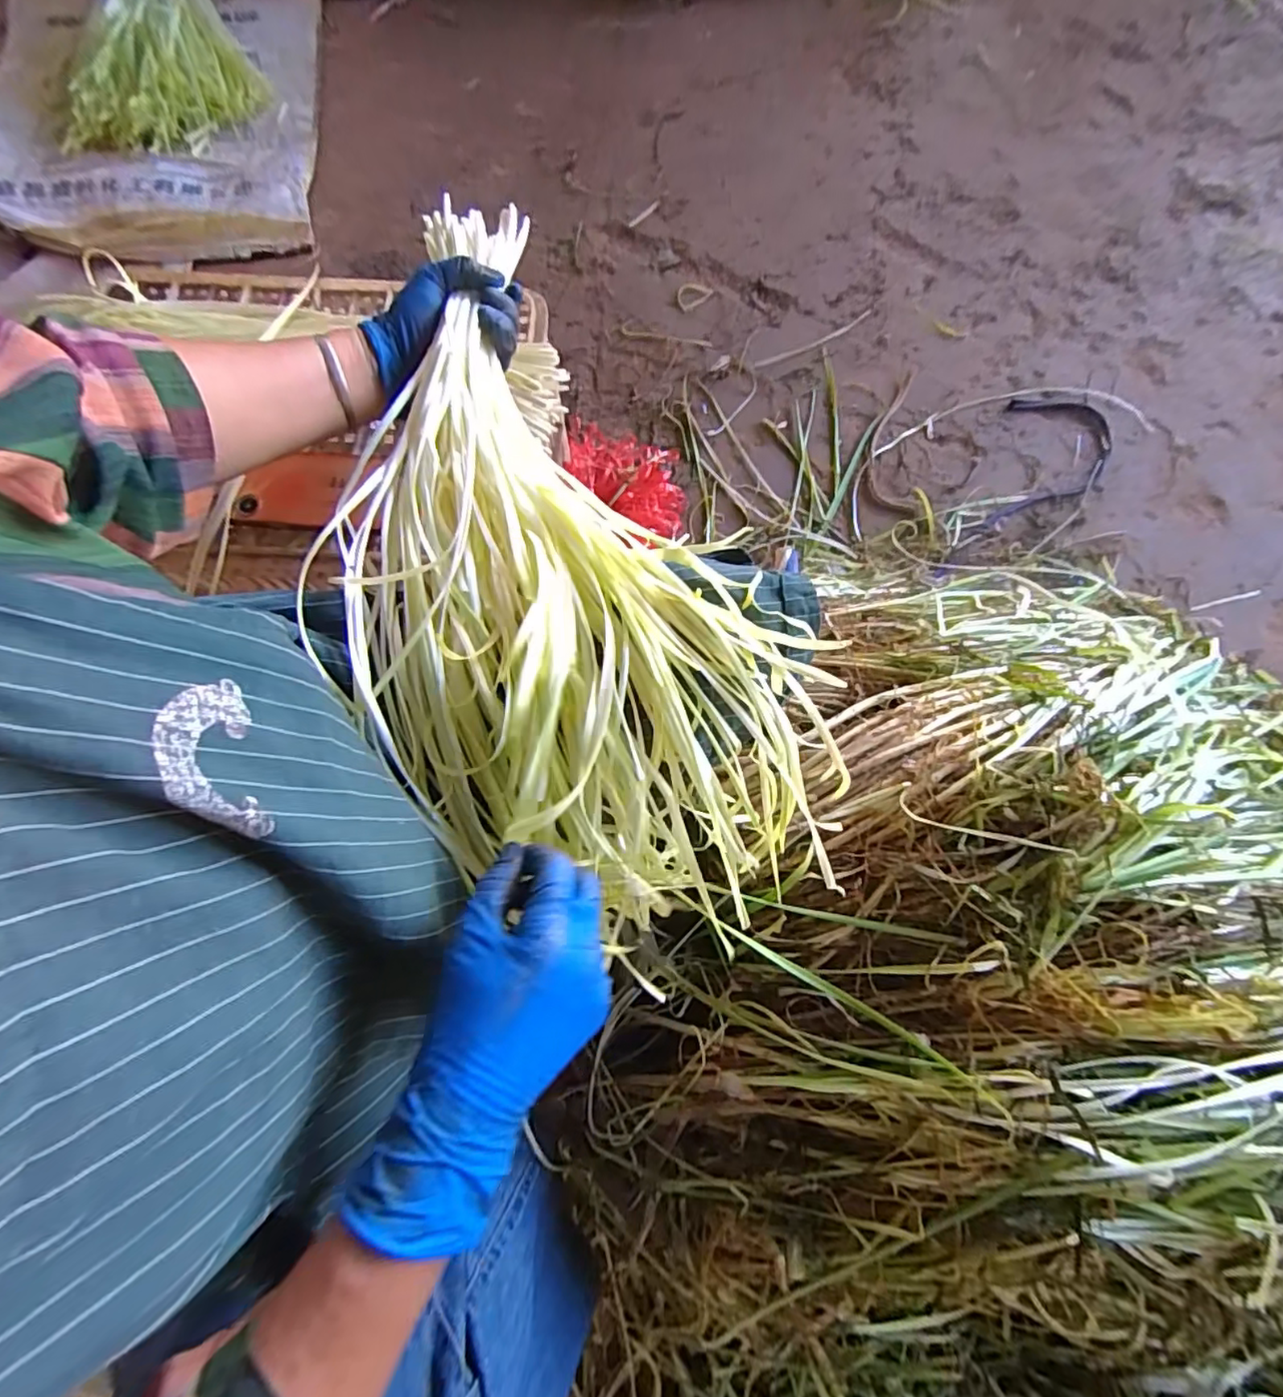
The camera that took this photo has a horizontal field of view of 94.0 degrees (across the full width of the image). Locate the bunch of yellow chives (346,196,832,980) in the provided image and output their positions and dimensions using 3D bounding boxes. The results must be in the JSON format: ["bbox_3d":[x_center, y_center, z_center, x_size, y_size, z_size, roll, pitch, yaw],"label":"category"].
[{"bbox_3d":[-0.086,-0.106,0.389,0.234,0.070,0.527,-26,79,-5],"label":"bunch of yellow chives"}]

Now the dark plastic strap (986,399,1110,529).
[{"bbox_3d":[0.595,-0.334,0.864,0.150,0.009,0.252,18,75,4],"label":"dark plastic strap"}]

